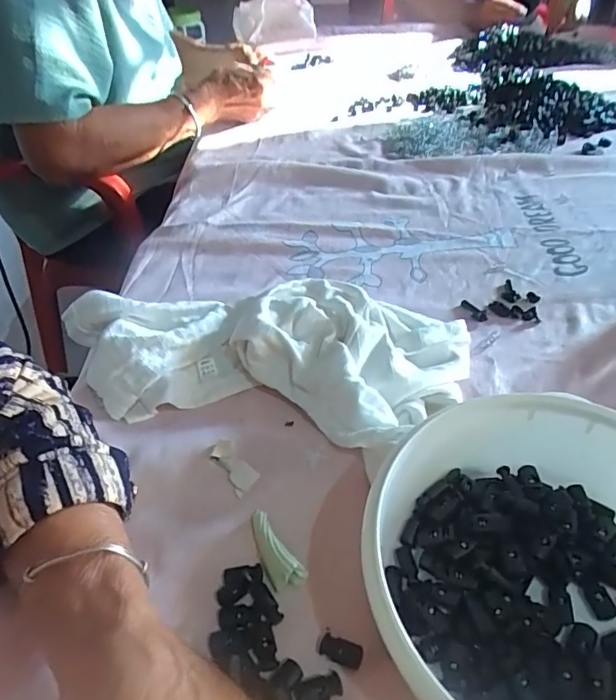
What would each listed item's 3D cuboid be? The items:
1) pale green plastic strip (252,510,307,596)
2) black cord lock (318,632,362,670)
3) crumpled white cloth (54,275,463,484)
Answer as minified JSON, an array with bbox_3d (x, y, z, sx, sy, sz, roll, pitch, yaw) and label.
[{"bbox_3d":[-0.019,0.108,0.287,0.017,0.016,0.044,-22,45,-19],"label":"pale green plastic strip"},{"bbox_3d":[0.016,0.149,0.256,0.022,0.004,0.011,12,44,16],"label":"black cord lock"},{"bbox_3d":[-0.040,-0.004,0.390,0.296,0.043,0.149,12,44,16],"label":"crumpled white cloth"}]

